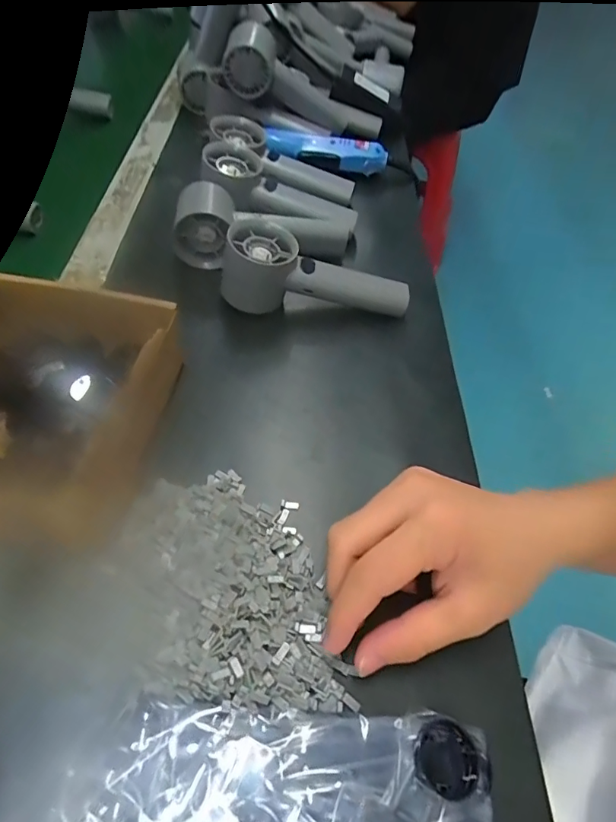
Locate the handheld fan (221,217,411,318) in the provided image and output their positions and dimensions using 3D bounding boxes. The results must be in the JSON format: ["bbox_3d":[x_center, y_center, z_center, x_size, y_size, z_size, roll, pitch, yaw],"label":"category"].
[{"bbox_3d":[0.009,-0.115,0.397,0.159,0.058,0.055,7,53,0],"label":"handheld fan"}]

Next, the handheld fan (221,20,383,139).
[{"bbox_3d":[-0.005,-0.390,0.570,0.209,0.064,0.060,6,48,-33],"label":"handheld fan"}]

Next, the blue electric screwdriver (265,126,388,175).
[{"bbox_3d":[0.018,-0.306,0.549,0.145,0.030,0.048,17,53,8],"label":"blue electric screwdriver"}]

